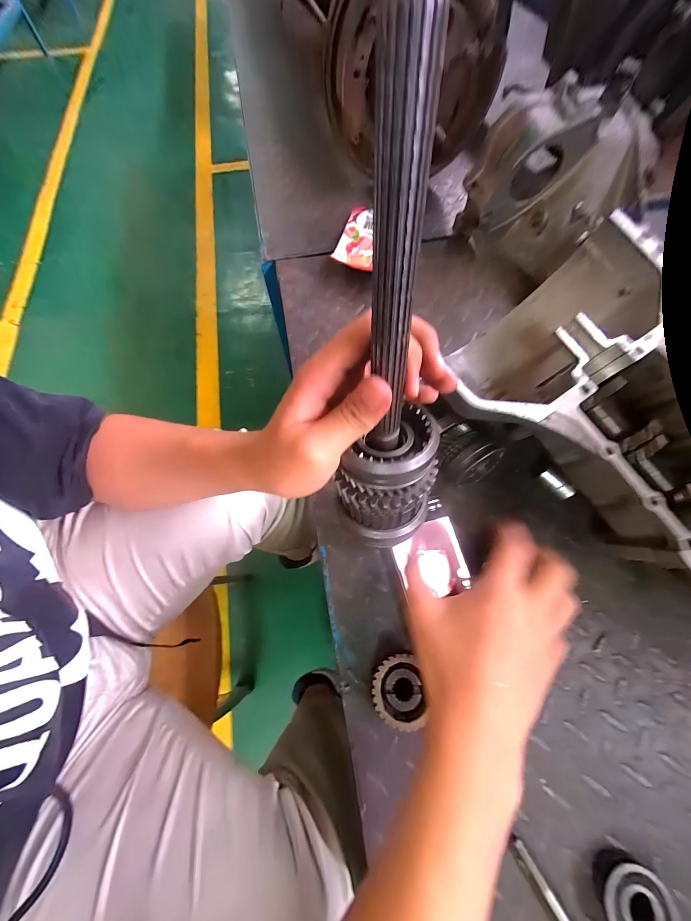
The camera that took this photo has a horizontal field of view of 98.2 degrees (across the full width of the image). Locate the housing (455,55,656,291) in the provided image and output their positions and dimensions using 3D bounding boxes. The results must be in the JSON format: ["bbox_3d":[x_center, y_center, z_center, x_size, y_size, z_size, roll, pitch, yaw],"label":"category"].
[{"bbox_3d":[0.296,-0.376,0.428,0.188,0.161,0.175,-19,69,-9],"label":"housing"}]

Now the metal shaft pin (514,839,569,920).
[{"bbox_3d":[0.169,0.357,0.234,0.008,0.010,0.095,-30,73,-12],"label":"metal shaft pin"}]

